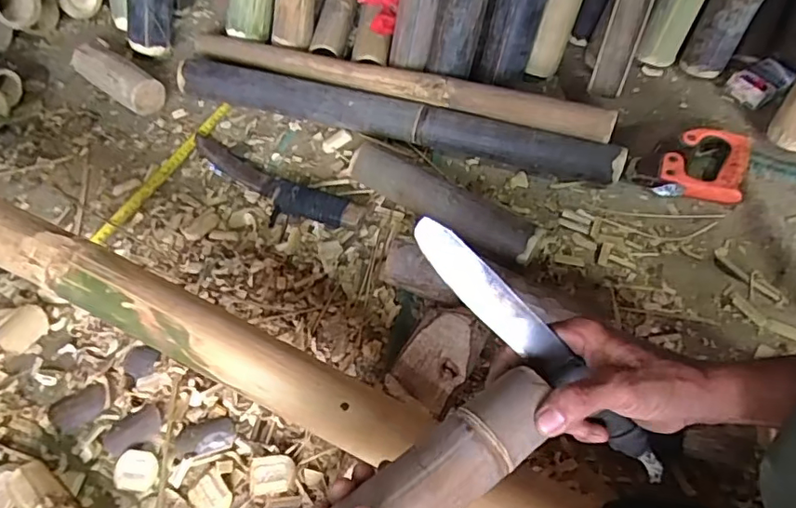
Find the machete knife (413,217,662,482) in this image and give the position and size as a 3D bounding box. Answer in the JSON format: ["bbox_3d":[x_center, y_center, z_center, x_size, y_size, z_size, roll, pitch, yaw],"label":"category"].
[{"bbox_3d":[0.109,0.069,0.432,0.262,0.021,0.033,45,107,-9],"label":"machete knife"}]

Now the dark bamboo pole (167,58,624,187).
[{"bbox_3d":[-0.016,-0.197,0.804,0.646,0.069,0.055,15,58,9],"label":"dark bamboo pole"}]

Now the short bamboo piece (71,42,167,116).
[{"bbox_3d":[-0.435,-0.271,0.860,0.159,0.070,0.050,31,62,19],"label":"short bamboo piece"}]

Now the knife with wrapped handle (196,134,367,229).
[{"bbox_3d":[-0.181,-0.094,0.763,0.288,0.033,0.065,27,60,16],"label":"knife with wrapped handle"}]

